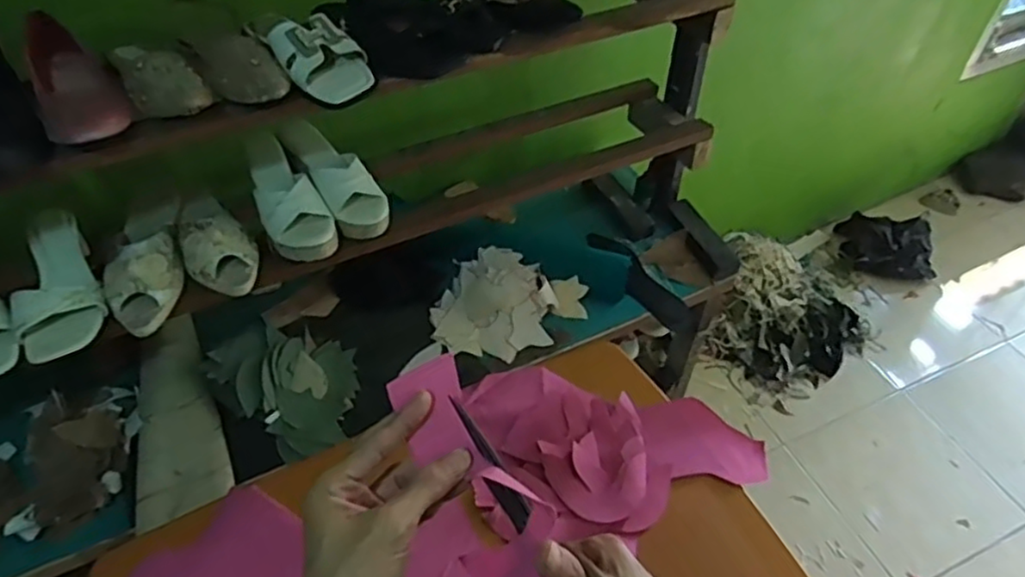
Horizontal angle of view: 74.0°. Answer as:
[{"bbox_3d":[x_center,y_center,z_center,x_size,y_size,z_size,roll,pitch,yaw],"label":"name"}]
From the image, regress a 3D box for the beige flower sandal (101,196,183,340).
[{"bbox_3d":[-0.479,-0.044,0.881,0.087,0.062,0.228,-15,49,-13],"label":"beige flower sandal"}]

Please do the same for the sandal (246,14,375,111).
[{"bbox_3d":[-0.249,-0.299,0.815,0.098,0.057,0.220,-27,53,-23],"label":"sandal"}]

